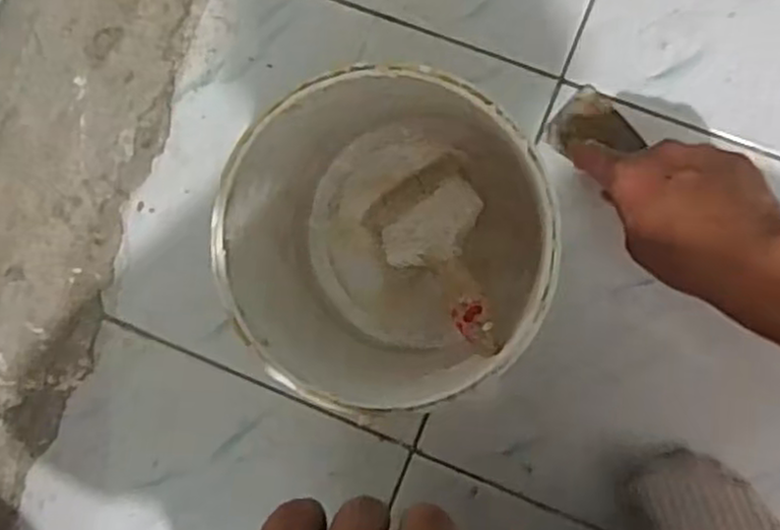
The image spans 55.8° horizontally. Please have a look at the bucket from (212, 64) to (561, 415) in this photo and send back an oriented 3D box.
[{"bbox_3d":[0.003,-0.025,0.468,0.178,0.186,0.193,1,94,9],"label":"bucket"}]

